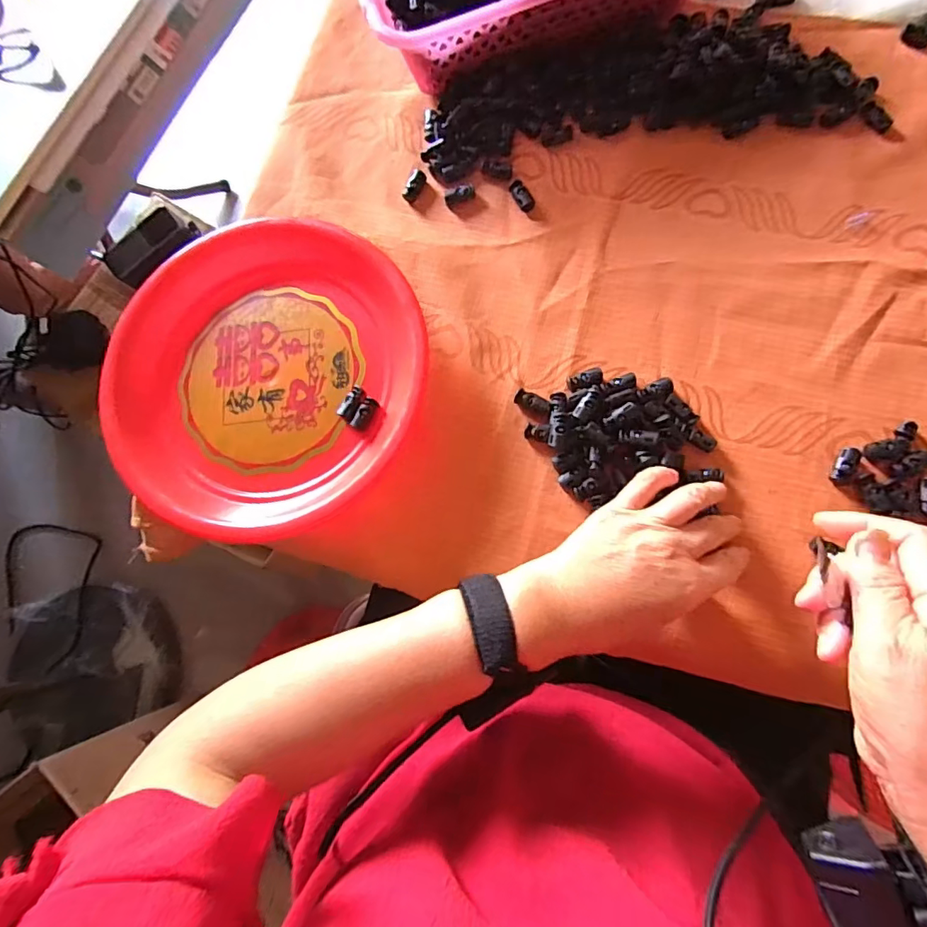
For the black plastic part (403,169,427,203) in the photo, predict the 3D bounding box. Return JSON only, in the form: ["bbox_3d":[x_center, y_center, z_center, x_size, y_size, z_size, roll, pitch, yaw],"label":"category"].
[{"bbox_3d":[-0.043,-0.248,0.460,0.015,0.007,0.030,20,82,10],"label":"black plastic part"}]

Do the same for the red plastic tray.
[{"bbox_3d":[-0.156,-0.071,0.415,0.265,0.034,0.259,35,85,12],"label":"red plastic tray"}]

